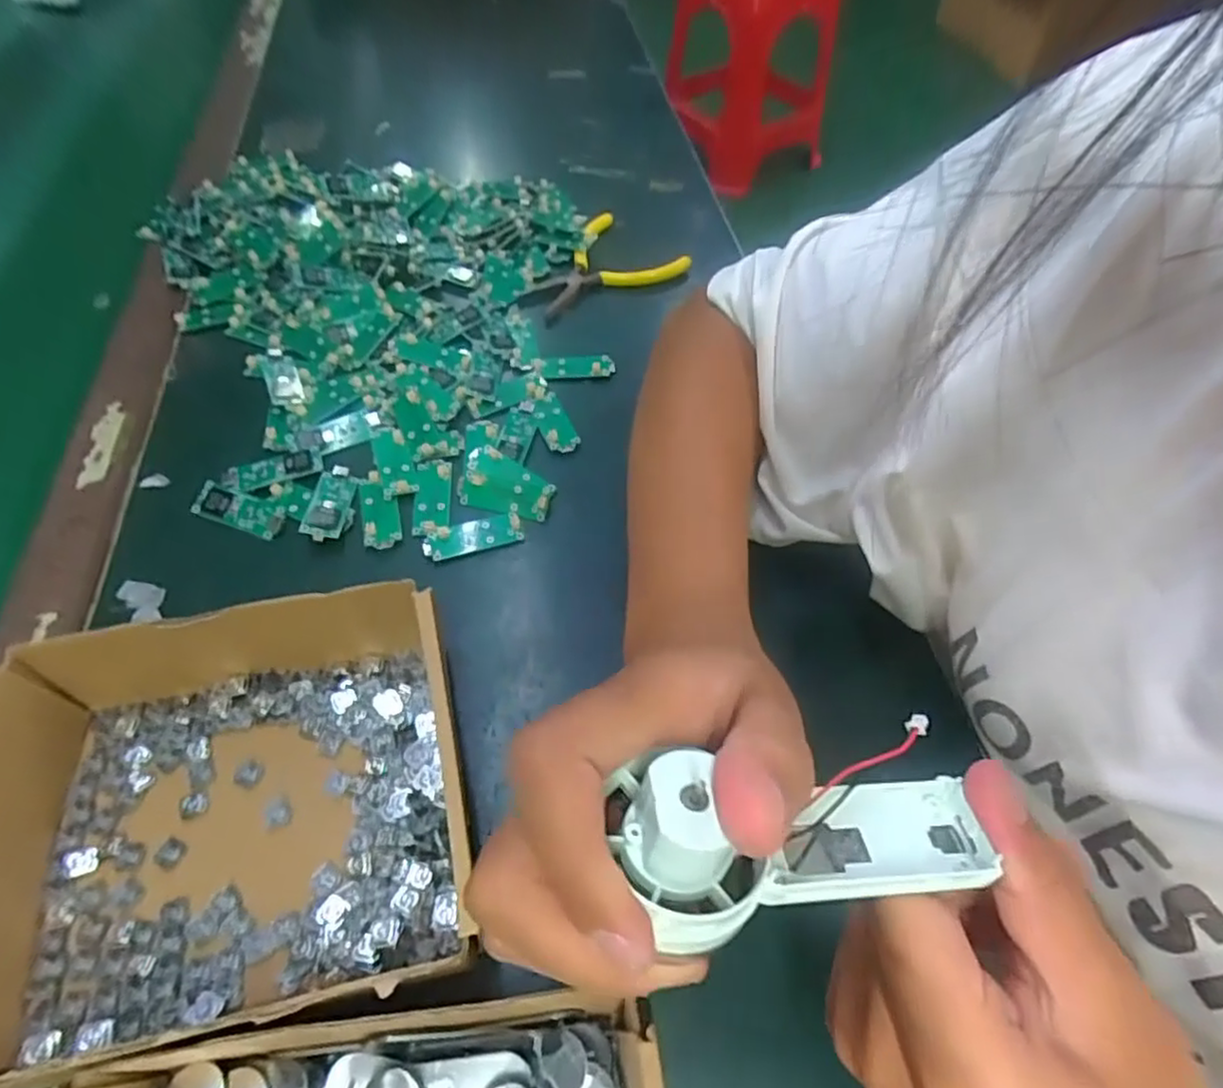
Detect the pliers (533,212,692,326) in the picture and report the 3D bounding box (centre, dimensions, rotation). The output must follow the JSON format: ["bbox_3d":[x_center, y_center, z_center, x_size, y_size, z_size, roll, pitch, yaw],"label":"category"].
[{"bbox_3d":[-0.011,-0.206,0.502,0.121,0.017,0.075,-33,62,-22],"label":"pliers"}]

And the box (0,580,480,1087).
[{"bbox_3d":[-0.148,0.096,0.254,0.179,0.052,0.142,-9,56,-8],"label":"box"}]

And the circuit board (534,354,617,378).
[{"bbox_3d":[-0.025,-0.115,0.443,0.052,0.005,0.018,-2,55,-3],"label":"circuit board"}]

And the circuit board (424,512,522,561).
[{"bbox_3d":[-0.072,-0.005,0.360,0.050,0.005,0.018,-16,57,-13],"label":"circuit board"}]

